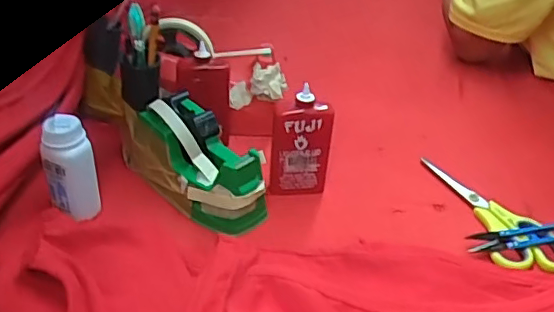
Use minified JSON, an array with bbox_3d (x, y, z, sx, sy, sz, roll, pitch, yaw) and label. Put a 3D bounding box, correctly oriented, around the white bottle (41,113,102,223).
[{"bbox_3d":[-0.182,0.012,0.515,0.037,0.093,0.033,-3,34,-2],"label":"white bottle"}]

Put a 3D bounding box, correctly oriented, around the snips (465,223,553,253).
[{"bbox_3d":[0.229,0.077,0.539,0.103,0.012,0.024,-9,34,-11],"label":"snips"}]

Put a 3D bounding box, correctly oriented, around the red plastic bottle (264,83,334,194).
[{"bbox_3d":[0.020,-0.010,0.562,0.062,0.111,0.020,-5,34,-5],"label":"red plastic bottle"}]

